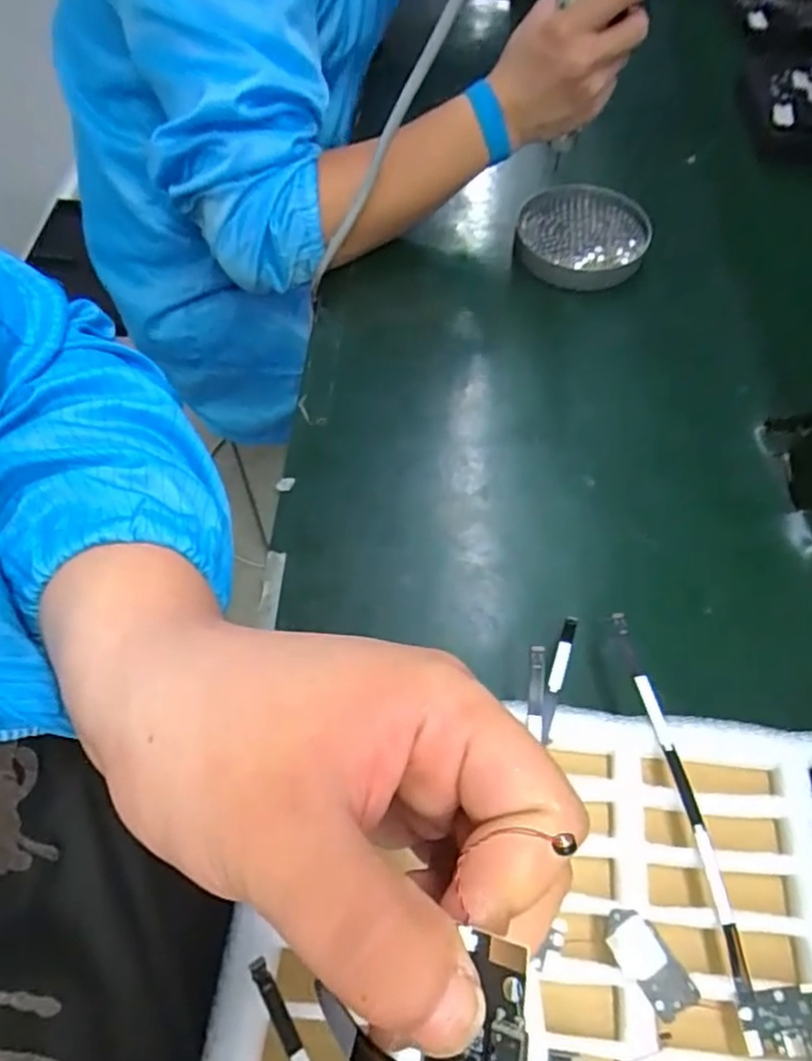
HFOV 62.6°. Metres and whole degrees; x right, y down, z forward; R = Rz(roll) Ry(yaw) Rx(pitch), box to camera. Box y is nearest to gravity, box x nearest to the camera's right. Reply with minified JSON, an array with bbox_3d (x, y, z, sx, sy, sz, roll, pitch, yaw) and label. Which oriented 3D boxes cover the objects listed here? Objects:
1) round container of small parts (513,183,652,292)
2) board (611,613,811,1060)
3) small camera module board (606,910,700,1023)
[{"bbox_3d":[0.158,-0.263,0.599,0.111,0.029,0.114,0,58,0],"label":"round container of small parts"},{"bbox_3d":[0.140,0.124,0.308,0.034,0.008,0.188,-7,63,-3],"label":"board"},{"bbox_3d":[0.099,0.177,0.274,0.020,0.004,0.039,-30,65,-9],"label":"small camera module board"}]

